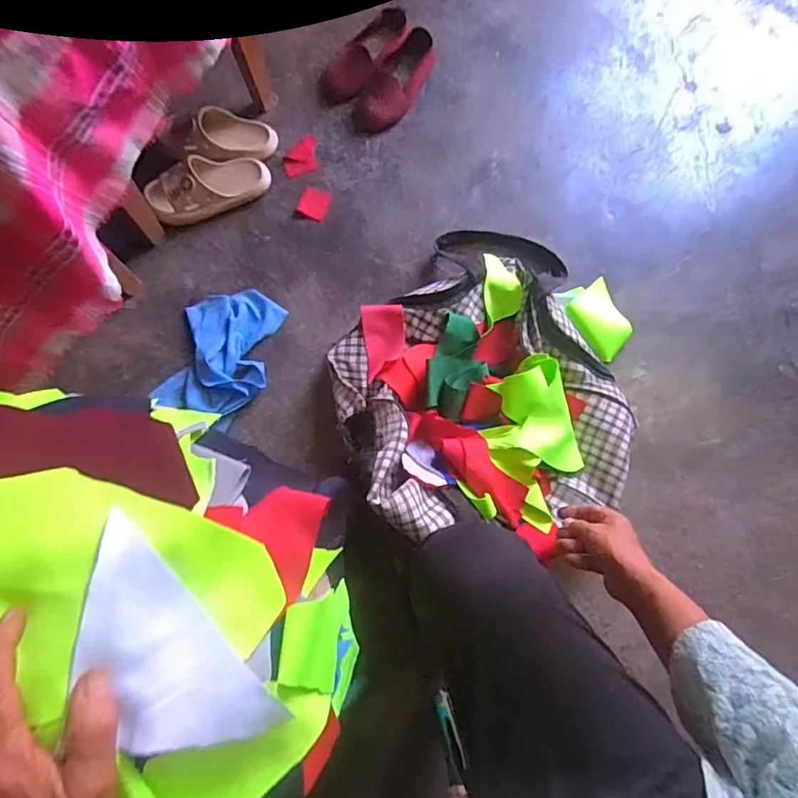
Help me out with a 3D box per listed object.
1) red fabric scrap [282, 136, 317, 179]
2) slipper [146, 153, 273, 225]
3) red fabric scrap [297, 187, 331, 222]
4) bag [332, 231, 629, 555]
[{"bbox_3d":[-0.181,-0.444,0.961,0.058,0.006,0.084,-2,74,-3],"label":"red fabric scrap"},{"bbox_3d":[-0.329,-0.369,0.912,0.207,0.059,0.089,-18,75,-7],"label":"slipper"},{"bbox_3d":[-0.151,-0.350,0.935,0.044,0.019,0.062,16,74,3],"label":"red fabric scrap"},{"bbox_3d":[0.152,-0.030,0.795,0.507,0.145,0.445,-42,79,-12],"label":"bag"}]

